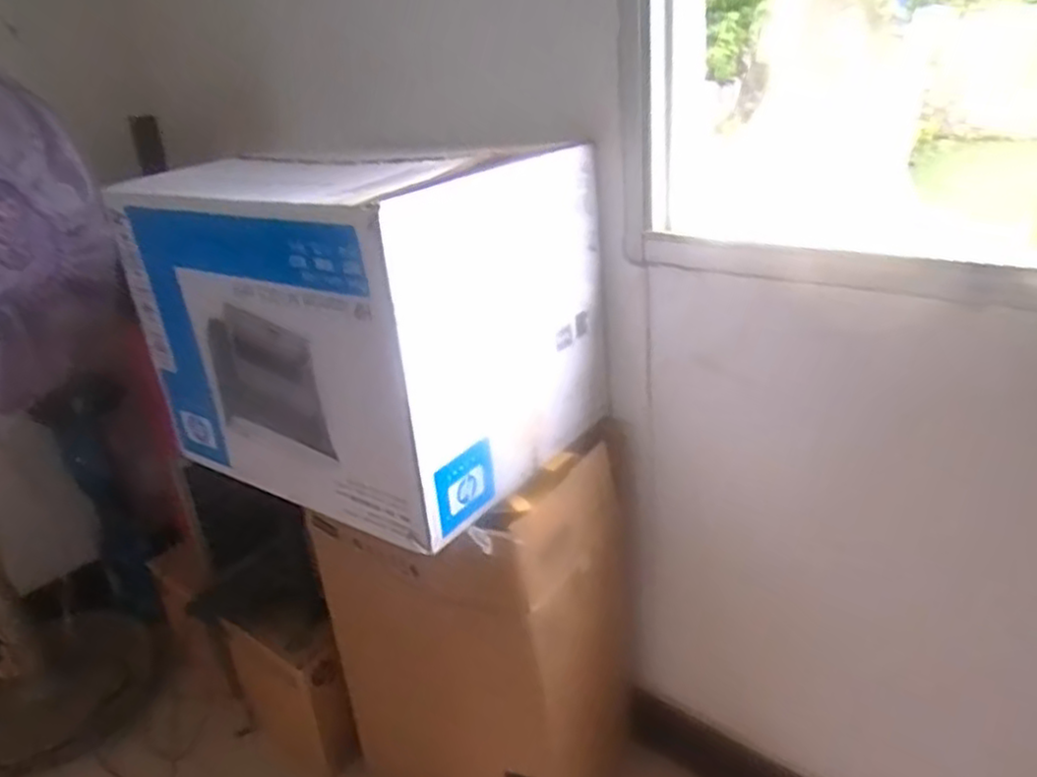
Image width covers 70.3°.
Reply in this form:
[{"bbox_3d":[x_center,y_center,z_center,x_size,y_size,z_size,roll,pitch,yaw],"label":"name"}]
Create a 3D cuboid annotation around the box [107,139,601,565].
[{"bbox_3d":[-0.190,-0.105,0.966,0.486,0.369,0.374,12,30,32],"label":"box"}]

